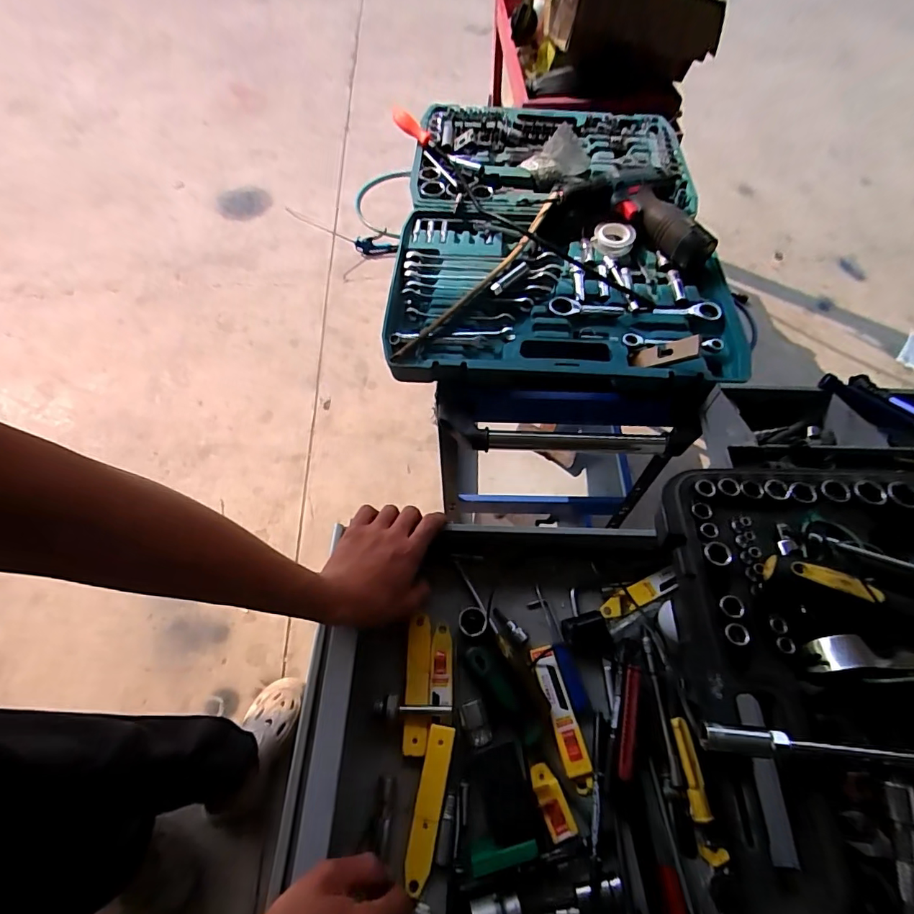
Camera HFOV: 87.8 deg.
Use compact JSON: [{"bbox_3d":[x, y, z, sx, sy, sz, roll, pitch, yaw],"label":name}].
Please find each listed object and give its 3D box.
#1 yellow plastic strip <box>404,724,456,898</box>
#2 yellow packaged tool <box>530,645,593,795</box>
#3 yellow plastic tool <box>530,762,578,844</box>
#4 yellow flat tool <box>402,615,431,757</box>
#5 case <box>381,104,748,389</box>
[{"bbox_3d":[-0.024,0.309,0.427,0.024,0.011,0.118,10,60,5],"label":"yellow plastic strip"},{"bbox_3d":[0.103,0.253,0.465,0.023,0.008,0.127,-13,60,-8],"label":"yellow packaged tool"},{"bbox_3d":[0.086,0.312,0.431,0.024,0.009,0.058,-17,61,-10],"label":"yellow plastic tool"},{"bbox_3d":[-0.040,0.227,0.481,0.025,0.012,0.127,0,60,0],"label":"yellow flat tool"},{"bbox_3d":[0.151,-0.370,0.741,0.475,0.074,0.625,2,60,1],"label":"case"}]

